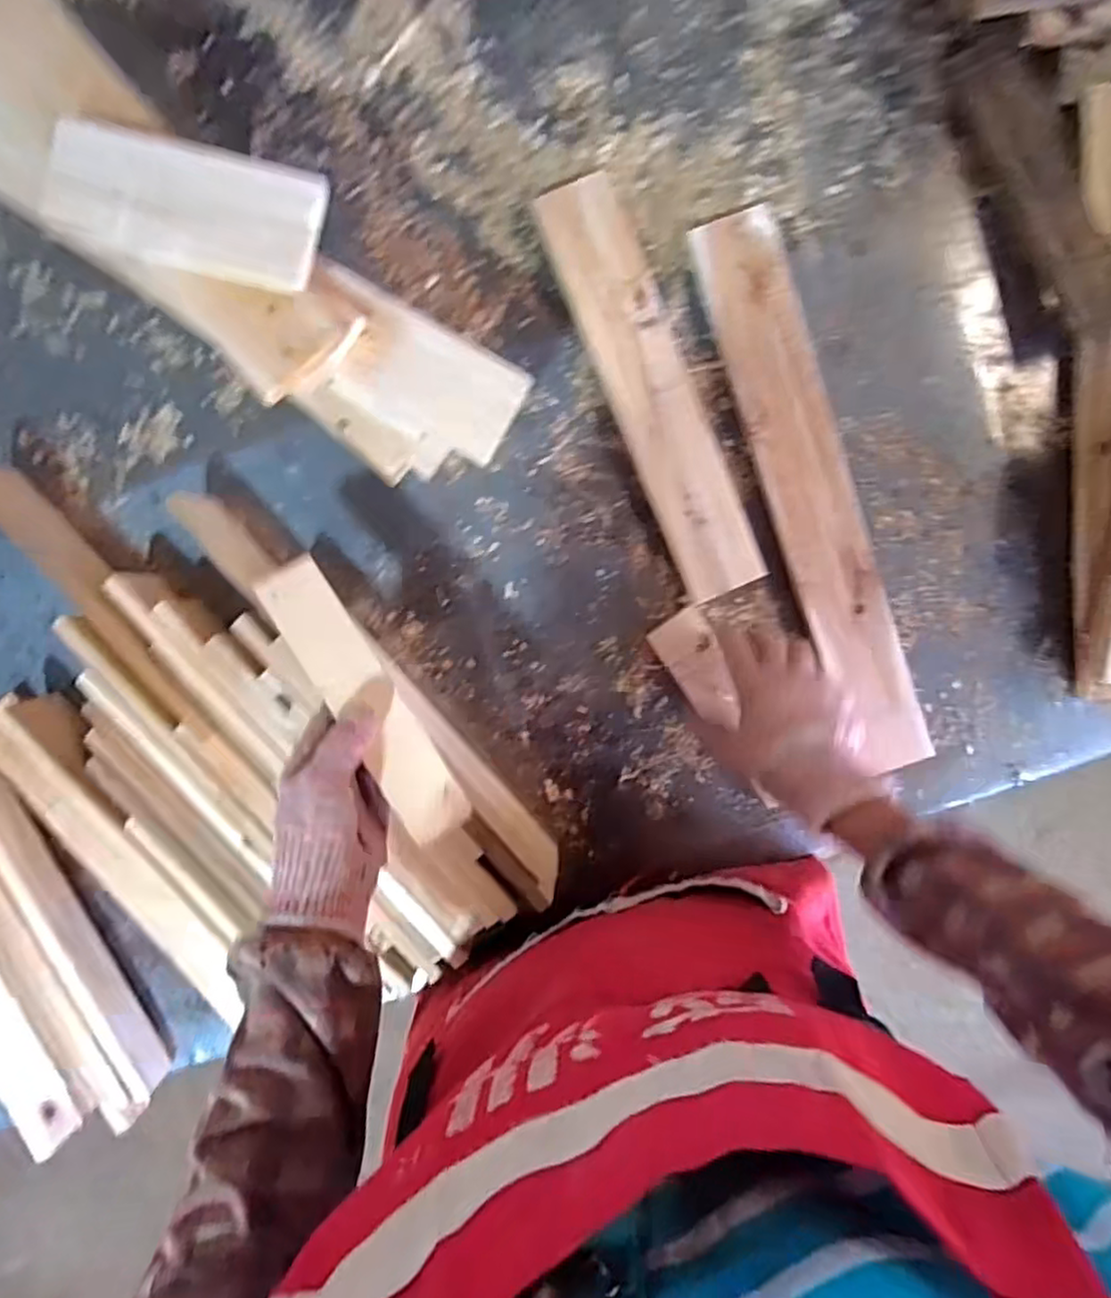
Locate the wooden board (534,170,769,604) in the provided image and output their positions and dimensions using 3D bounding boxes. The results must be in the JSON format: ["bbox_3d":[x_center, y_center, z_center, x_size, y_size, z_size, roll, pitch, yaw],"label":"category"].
[{"bbox_3d":[0.085,-0.220,0.570,0.072,0.019,0.359,-24,95,2],"label":"wooden board"}]

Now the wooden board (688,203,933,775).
[{"bbox_3d":[0.227,-0.130,0.572,0.073,0.016,0.481,-19,95,1],"label":"wooden board"}]

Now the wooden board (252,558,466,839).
[{"bbox_3d":[-0.133,0.034,0.462,0.045,0.019,0.217,-32,82,-20],"label":"wooden board"}]

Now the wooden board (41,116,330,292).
[{"bbox_3d":[-0.235,-0.280,0.416,0.165,0.019,0.073,10,95,-1],"label":"wooden board"}]

